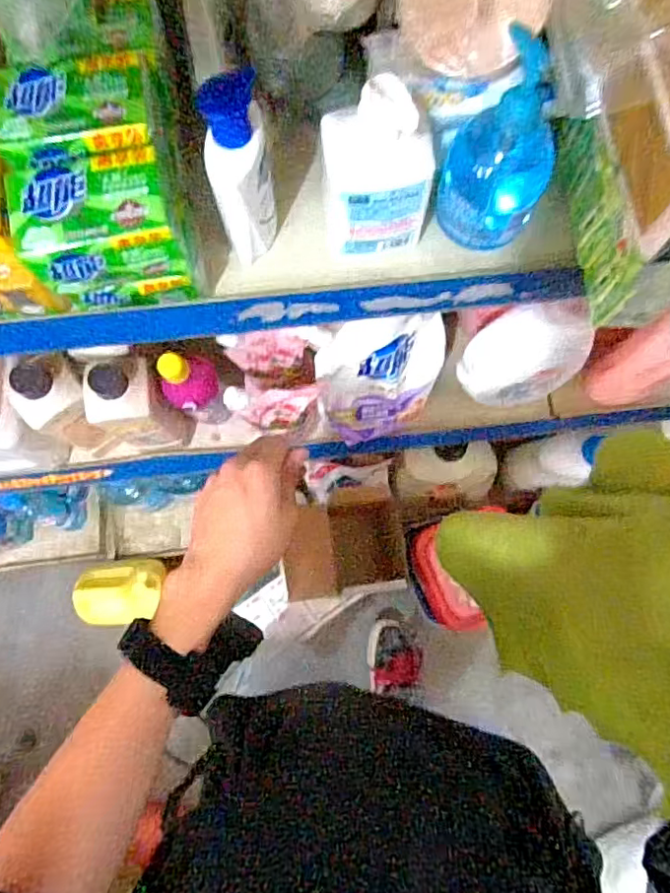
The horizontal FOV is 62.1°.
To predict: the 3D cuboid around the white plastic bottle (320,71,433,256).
[{"bbox_3d":[0.028,-0.217,0.441,0.089,0.137,0.057,-10,76,-1],"label":"white plastic bottle"}]

